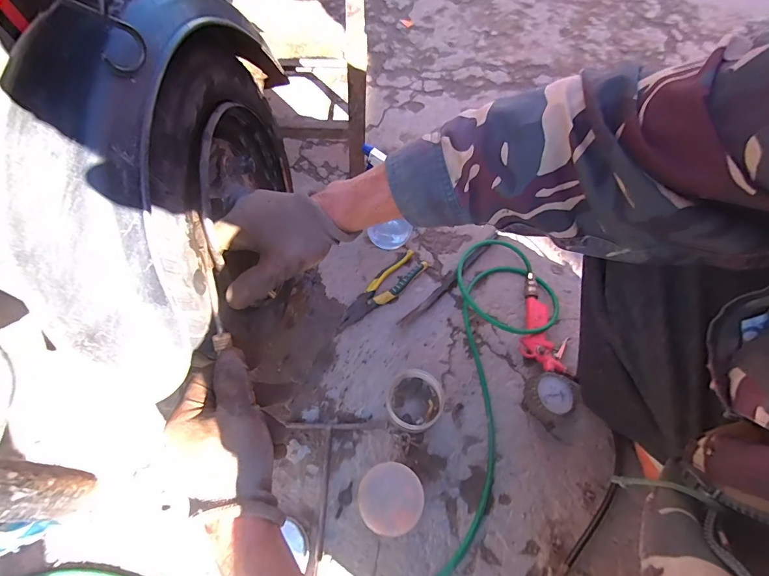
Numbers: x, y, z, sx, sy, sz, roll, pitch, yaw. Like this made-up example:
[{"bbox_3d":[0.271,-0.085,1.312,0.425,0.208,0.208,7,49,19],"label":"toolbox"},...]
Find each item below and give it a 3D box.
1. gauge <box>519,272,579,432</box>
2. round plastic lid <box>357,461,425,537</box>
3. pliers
[{"bbox_3d":[0.266,0.090,0.637,0.090,0.042,0.251,6,62,-2],"label":"gauge"},{"bbox_3d":[0.009,0.269,0.497,0.082,0.016,0.079,2,62,-4],"label":"round plastic lid"},{"bbox_3d":[-0.007,0.005,0.683,0.051,0.021,0.204,42,66,16],"label":"pliers"}]

